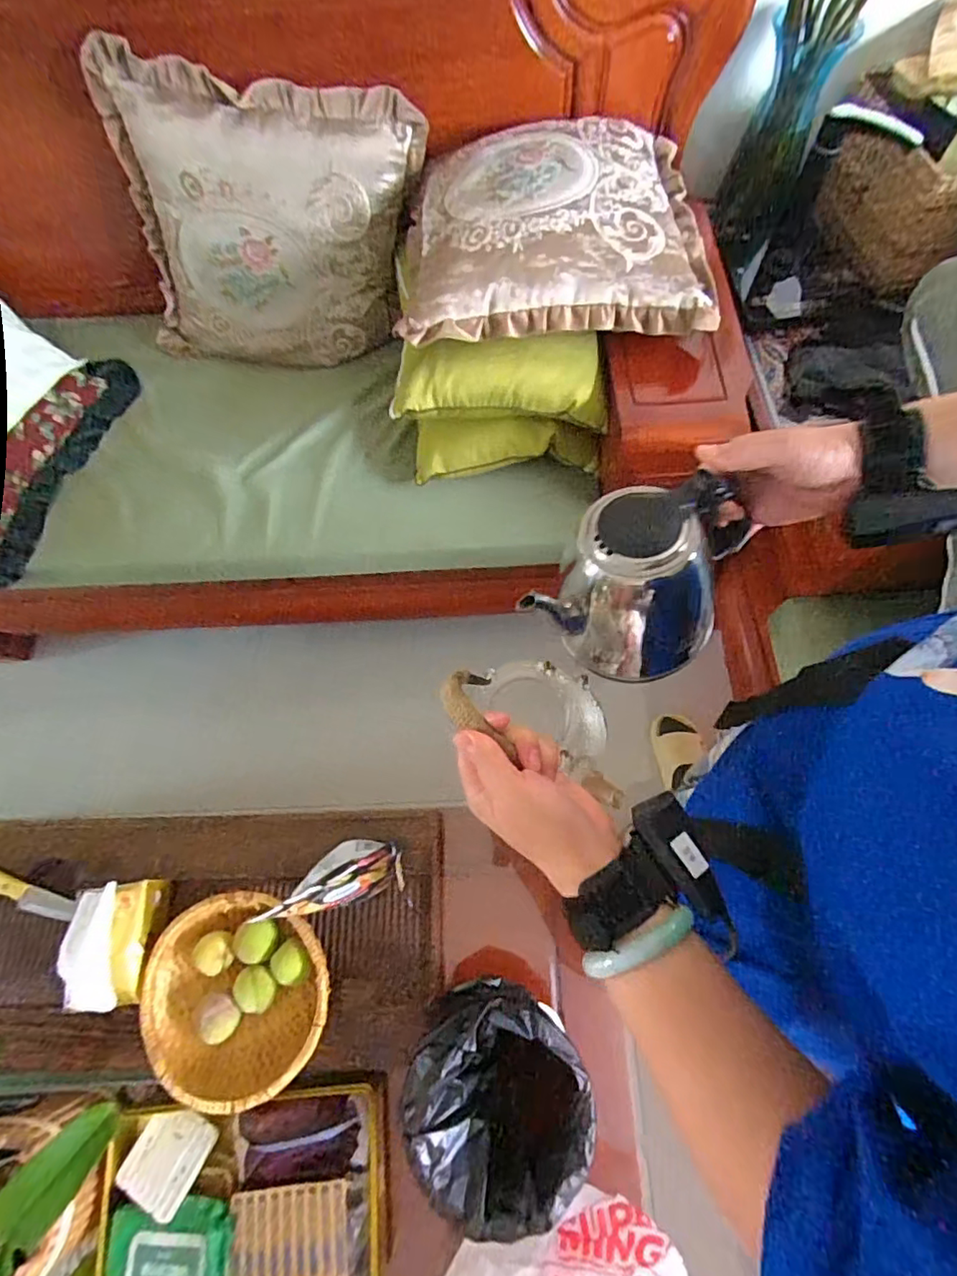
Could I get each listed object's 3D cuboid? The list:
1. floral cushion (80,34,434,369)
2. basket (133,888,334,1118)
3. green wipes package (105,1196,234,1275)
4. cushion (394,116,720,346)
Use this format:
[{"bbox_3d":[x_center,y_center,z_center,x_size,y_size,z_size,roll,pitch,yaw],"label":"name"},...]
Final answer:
[{"bbox_3d":[-0.367,-0.718,1.031,0.486,0.450,0.150,3,46,-10],"label":"floral cushion"},{"bbox_3d":[-0.282,0.415,0.675,0.198,0.070,0.219,-37,72,-12],"label":"basket"},{"bbox_3d":[-0.329,0.670,0.607,0.149,0.032,0.107,-12,59,11],"label":"green wipes package"},{"bbox_3d":[0.116,-0.637,0.877,0.456,0.100,0.390,-6,69,0],"label":"cushion"}]

